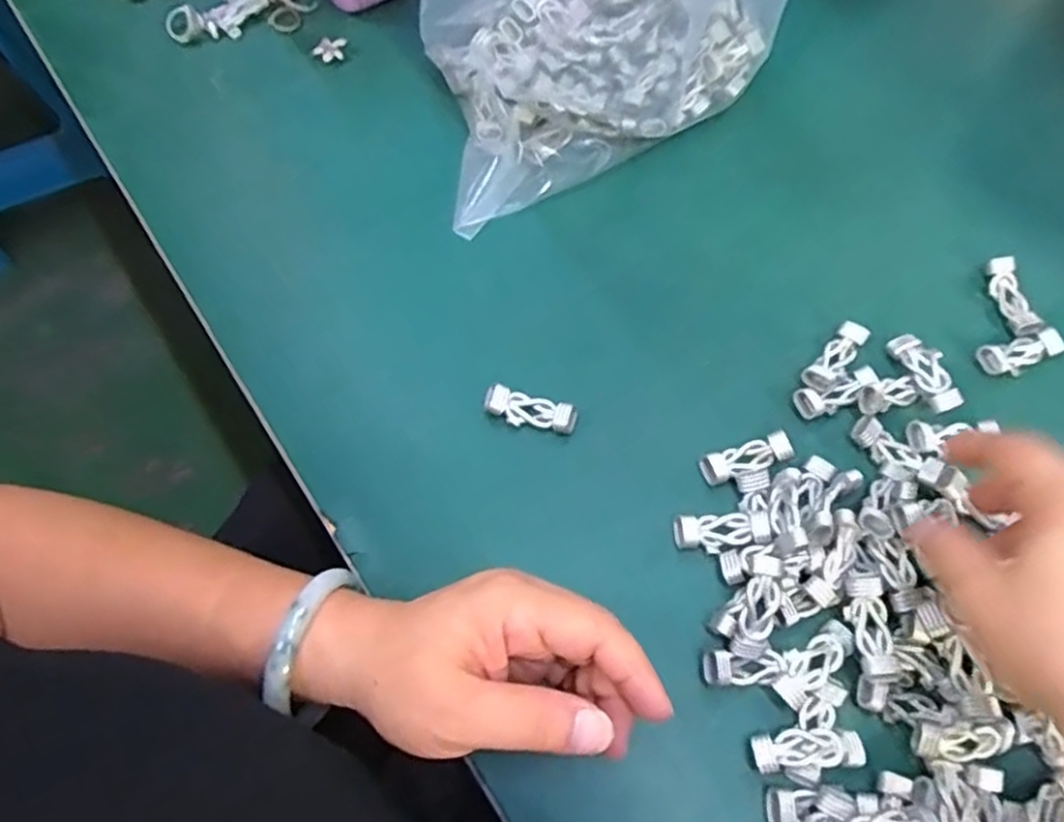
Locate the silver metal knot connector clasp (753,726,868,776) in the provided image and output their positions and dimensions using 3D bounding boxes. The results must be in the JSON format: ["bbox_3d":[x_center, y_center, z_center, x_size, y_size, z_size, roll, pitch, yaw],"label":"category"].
[{"bbox_3d":[0.116,0.142,0.305,0.045,0.009,0.016,-5,71,-3],"label":"silver metal knot connector clasp"}]

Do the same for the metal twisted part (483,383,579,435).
[{"bbox_3d":[0.000,0.000,0.362,0.045,0.020,0.016,9,71,2],"label":"metal twisted part"}]

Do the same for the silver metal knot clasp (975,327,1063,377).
[{"bbox_3d":[0.255,-0.030,0.377,0.045,0.005,0.018,-13,71,-5],"label":"silver metal knot clasp"}]

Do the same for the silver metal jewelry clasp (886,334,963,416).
[{"bbox_3d":[0.199,-0.021,0.366,0.017,0.008,0.046,-14,57,-6],"label":"silver metal jewelry clasp"}]

